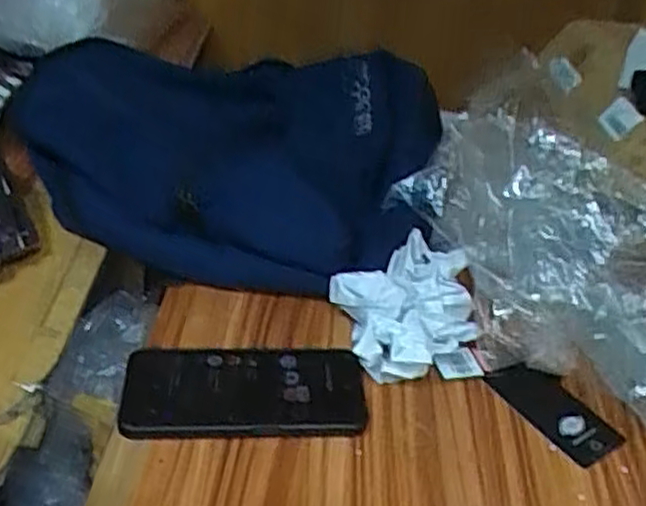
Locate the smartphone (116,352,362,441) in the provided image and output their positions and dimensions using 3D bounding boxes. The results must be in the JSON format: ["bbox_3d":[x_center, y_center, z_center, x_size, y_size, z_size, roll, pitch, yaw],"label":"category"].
[{"bbox_3d":[-0.055,0.097,0.534,0.168,0.014,0.077,1,39,-8],"label":"smartphone"}]

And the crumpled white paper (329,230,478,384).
[{"bbox_3d":[0.067,0.043,0.595,0.106,0.055,0.135,28,41,29],"label":"crumpled white paper"}]

